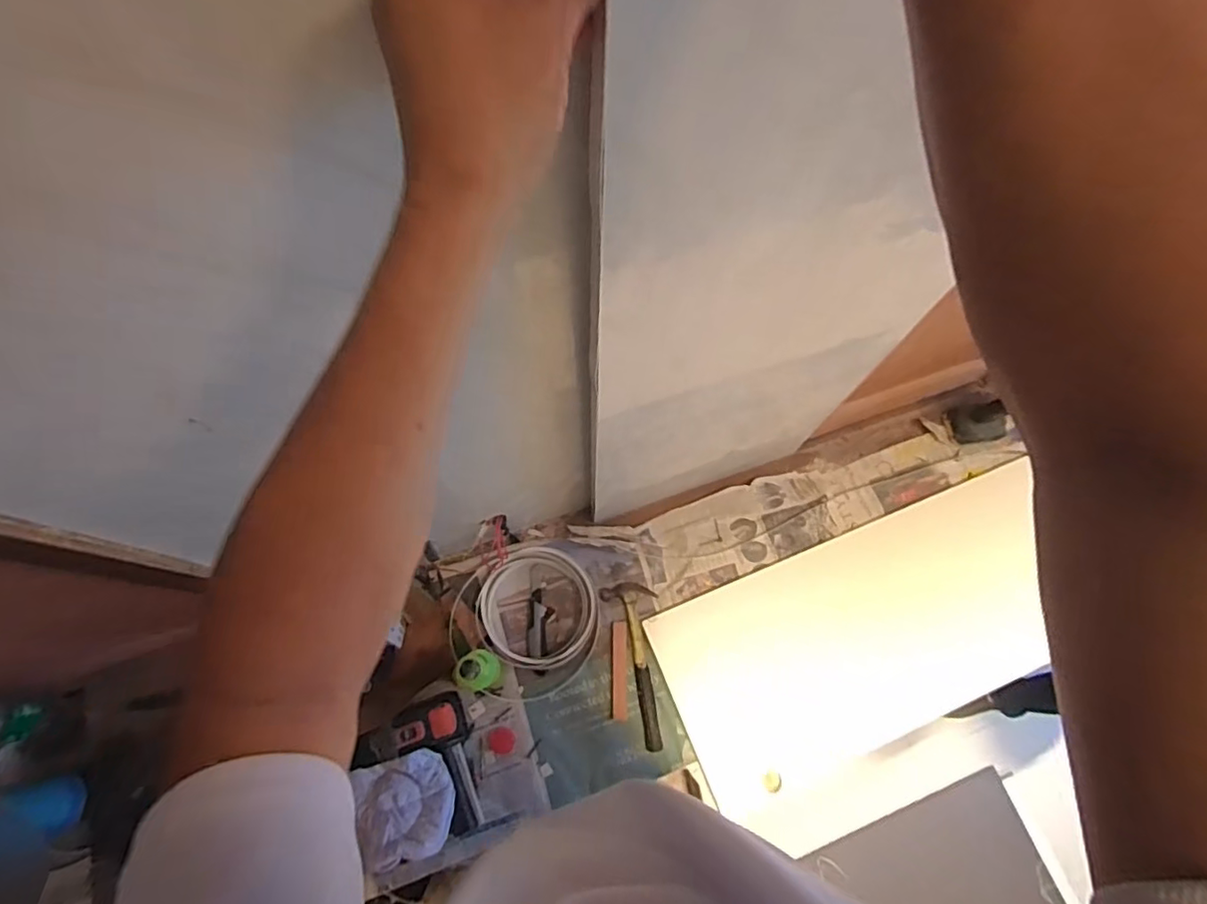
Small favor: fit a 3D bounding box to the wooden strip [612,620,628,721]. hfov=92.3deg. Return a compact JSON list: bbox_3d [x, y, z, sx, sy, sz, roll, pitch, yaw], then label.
[{"bbox_3d":[0.030,0.387,1.026,0.027,0.010,0.161,1,69,-1],"label":"wooden strip"}]

